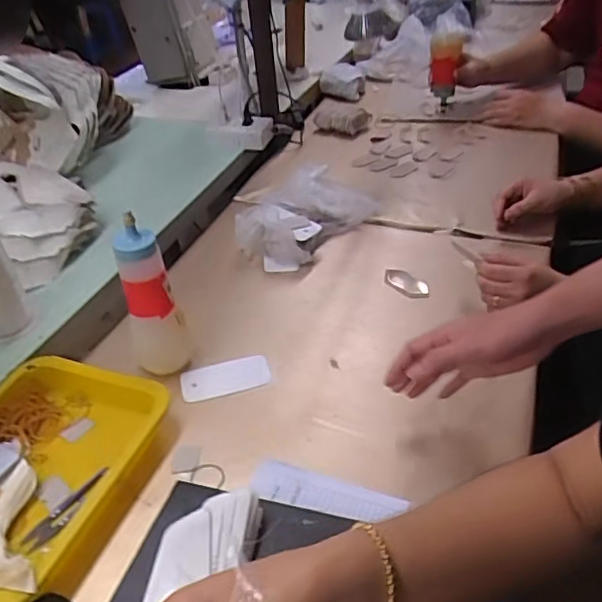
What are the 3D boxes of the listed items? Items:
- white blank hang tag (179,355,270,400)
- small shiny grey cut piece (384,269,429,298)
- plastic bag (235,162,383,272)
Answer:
[{"bbox_3d":[-0.090,0.090,0.694,0.103,0.007,0.050,-12,43,-14],"label":"white blank hang tag"},{"bbox_3d":[0.149,-0.027,0.813,0.041,0.012,0.073,-29,46,-30],"label":"small shiny grey cut piece"},{"bbox_3d":[0.006,-0.139,0.928,0.136,0.053,0.241,28,47,32],"label":"plastic bag"}]

